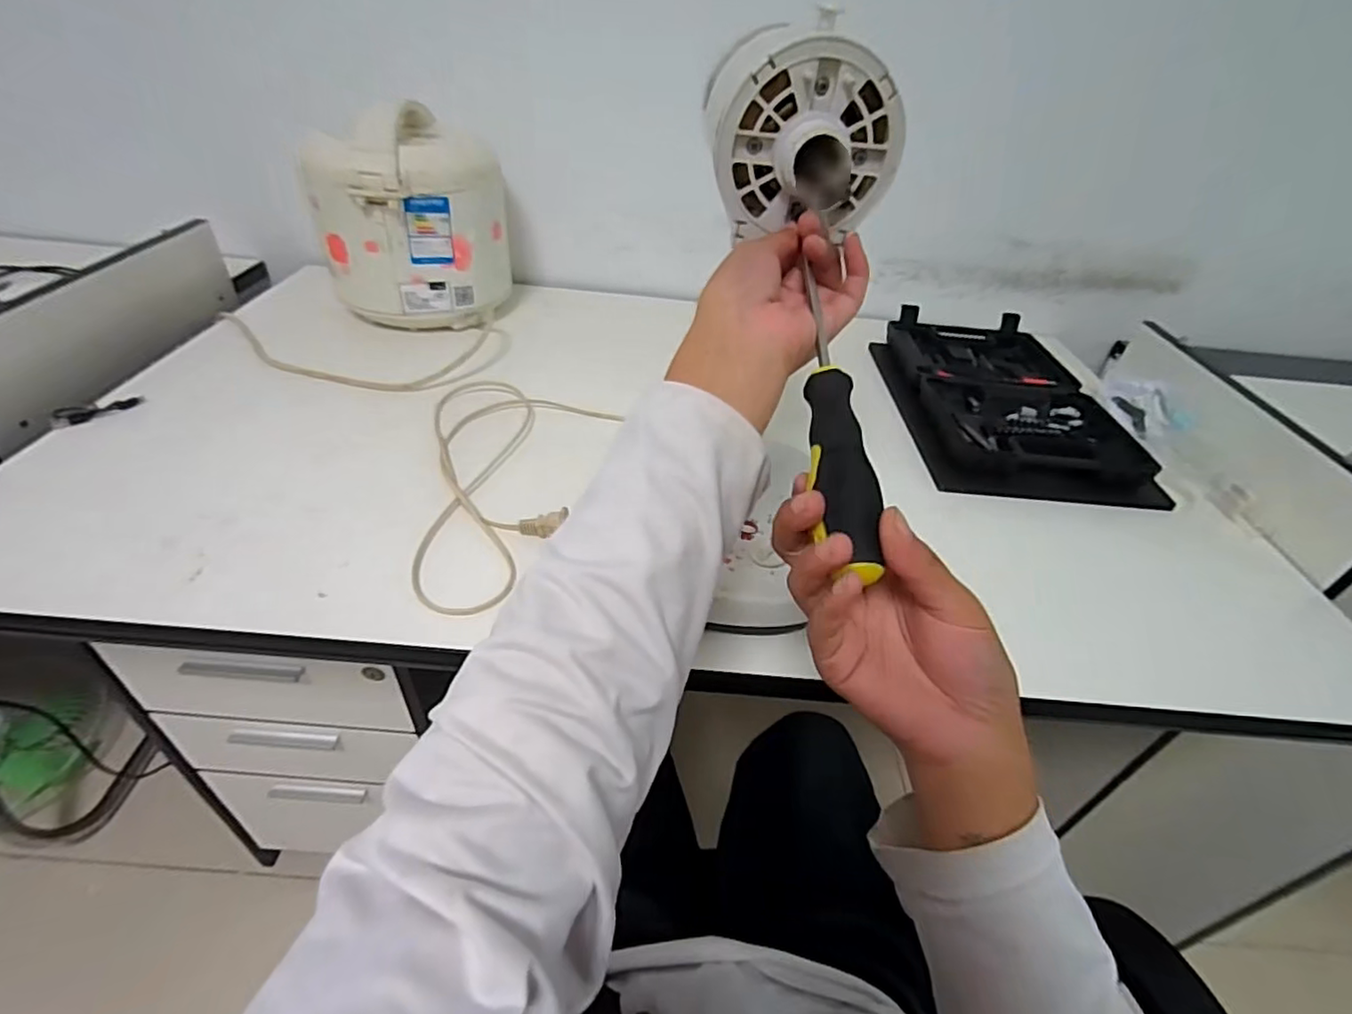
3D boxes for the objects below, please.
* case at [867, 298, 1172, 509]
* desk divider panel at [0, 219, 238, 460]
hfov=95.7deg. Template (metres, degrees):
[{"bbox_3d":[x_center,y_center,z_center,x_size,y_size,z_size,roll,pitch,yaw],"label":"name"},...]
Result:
[{"bbox_3d":[0.394,-0.138,0.760,0.244,0.046,0.372,3,40,-2],"label":"case"},{"bbox_3d":[-0.644,-0.212,0.696,0.029,0.109,0.371,5,42,3],"label":"desk divider panel"}]

